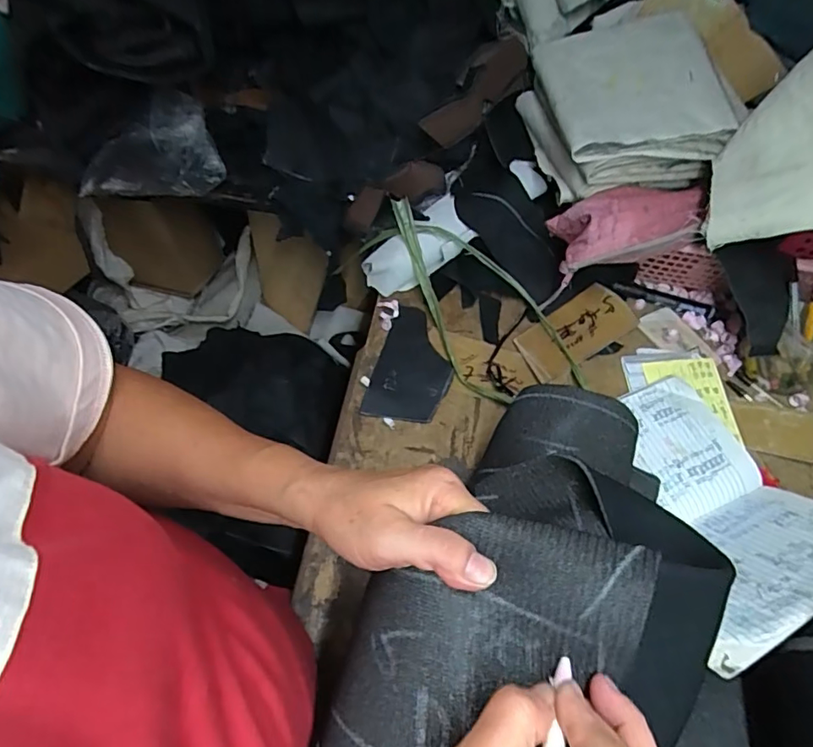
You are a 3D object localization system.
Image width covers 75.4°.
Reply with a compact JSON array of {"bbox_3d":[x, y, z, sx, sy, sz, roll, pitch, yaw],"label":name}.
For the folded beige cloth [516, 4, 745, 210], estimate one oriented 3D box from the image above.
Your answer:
[{"bbox_3d":[0.247,-0.308,0.604,0.196,0.100,0.200,-8,60,-8],"label":"folded beige cloth"}]

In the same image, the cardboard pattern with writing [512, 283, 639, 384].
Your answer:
[{"bbox_3d":[0.198,-0.051,0.613,0.156,0.006,0.069,-31,66,-19],"label":"cardboard pattern with writing"}]

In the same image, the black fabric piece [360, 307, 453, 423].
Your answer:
[{"bbox_3d":[0.009,-0.010,0.589,0.081,0.009,0.143,15,60,6],"label":"black fabric piece"}]

